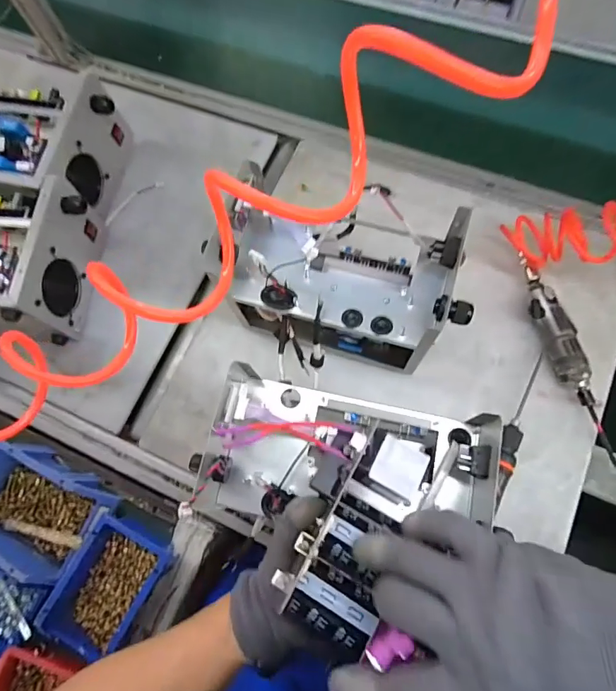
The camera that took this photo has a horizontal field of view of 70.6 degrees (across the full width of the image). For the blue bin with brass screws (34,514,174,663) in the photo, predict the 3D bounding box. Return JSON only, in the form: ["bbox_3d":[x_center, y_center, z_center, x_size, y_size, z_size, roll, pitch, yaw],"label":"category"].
[{"bbox_3d":[-0.245,0.301,0.538,0.101,0.061,0.157,27,78,12],"label":"blue bin with brass screws"}]

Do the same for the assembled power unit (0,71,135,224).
[{"bbox_3d":[-0.470,-0.328,0.729,0.295,0.138,0.218,10,75,8],"label":"assembled power unit"}]

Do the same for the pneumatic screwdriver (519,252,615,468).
[{"bbox_3d":[0.370,0.003,0.626,0.052,0.042,0.299,-17,73,0],"label":"pneumatic screwdriver"}]

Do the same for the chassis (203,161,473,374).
[{"bbox_3d":[0.047,-0.092,0.597,0.298,0.204,0.227,11,75,8],"label":"chassis"}]

